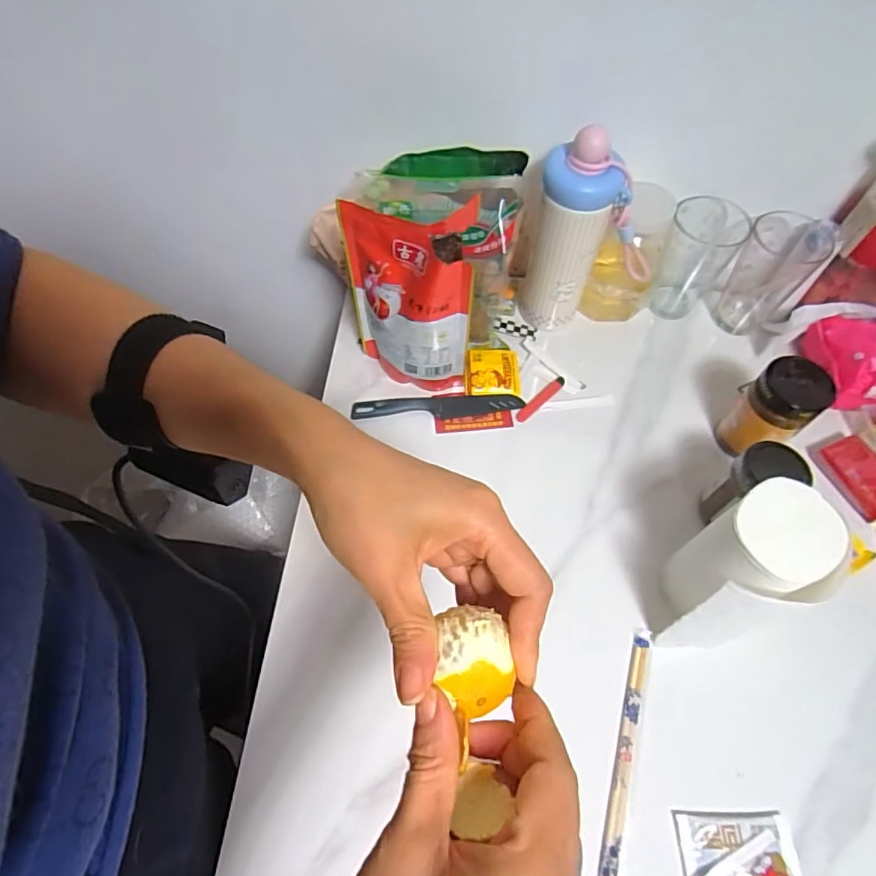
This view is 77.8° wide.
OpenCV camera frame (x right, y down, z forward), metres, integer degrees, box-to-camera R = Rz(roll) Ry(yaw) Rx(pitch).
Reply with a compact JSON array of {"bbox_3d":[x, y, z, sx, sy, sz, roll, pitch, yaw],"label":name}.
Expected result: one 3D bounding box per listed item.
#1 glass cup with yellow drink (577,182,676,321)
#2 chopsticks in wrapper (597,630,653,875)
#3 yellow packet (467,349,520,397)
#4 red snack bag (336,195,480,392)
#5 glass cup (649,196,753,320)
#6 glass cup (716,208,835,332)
[{"bbox_3d":[0.226,-0.213,0.647,0.082,0.151,0.086,21,62,11],"label":"glass cup with yellow drink"},{"bbox_3d":[0.156,0.269,0.451,0.020,0.008,0.216,17,61,8],"label":"chopsticks in wrapper"},{"bbox_3d":[0.066,-0.079,0.650,0.064,0.009,0.060,4,60,1],"label":"yellow packet"},{"bbox_3d":[-0.029,-0.137,0.564,0.120,0.206,0.070,-3,60,-3],"label":"red snack bag"},{"bbox_3d":[0.316,-0.225,0.670,0.073,0.125,0.076,0,60,-1],"label":"glass cup"},{"bbox_3d":[0.397,-0.197,0.656,0.083,0.123,0.079,25,63,13],"label":"glass cup"}]

